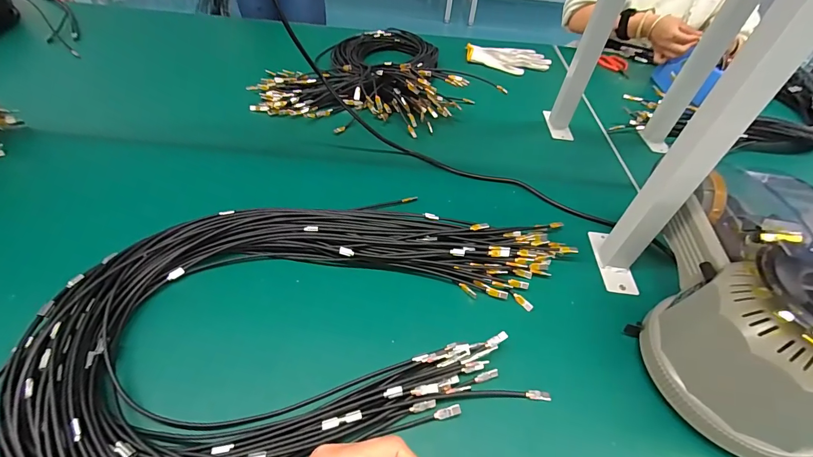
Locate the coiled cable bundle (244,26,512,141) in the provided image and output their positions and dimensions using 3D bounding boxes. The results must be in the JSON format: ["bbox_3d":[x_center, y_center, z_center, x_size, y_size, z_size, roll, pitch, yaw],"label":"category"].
[{"bbox_3d":[-0.065,-0.309,0.740,0.360,0.071,0.432,37,53,26],"label":"coiled cable bundle"}]

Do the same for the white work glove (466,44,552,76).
[{"bbox_3d":[0.250,-0.421,0.914,0.201,0.027,0.152,6,46,0],"label":"white work glove"}]

